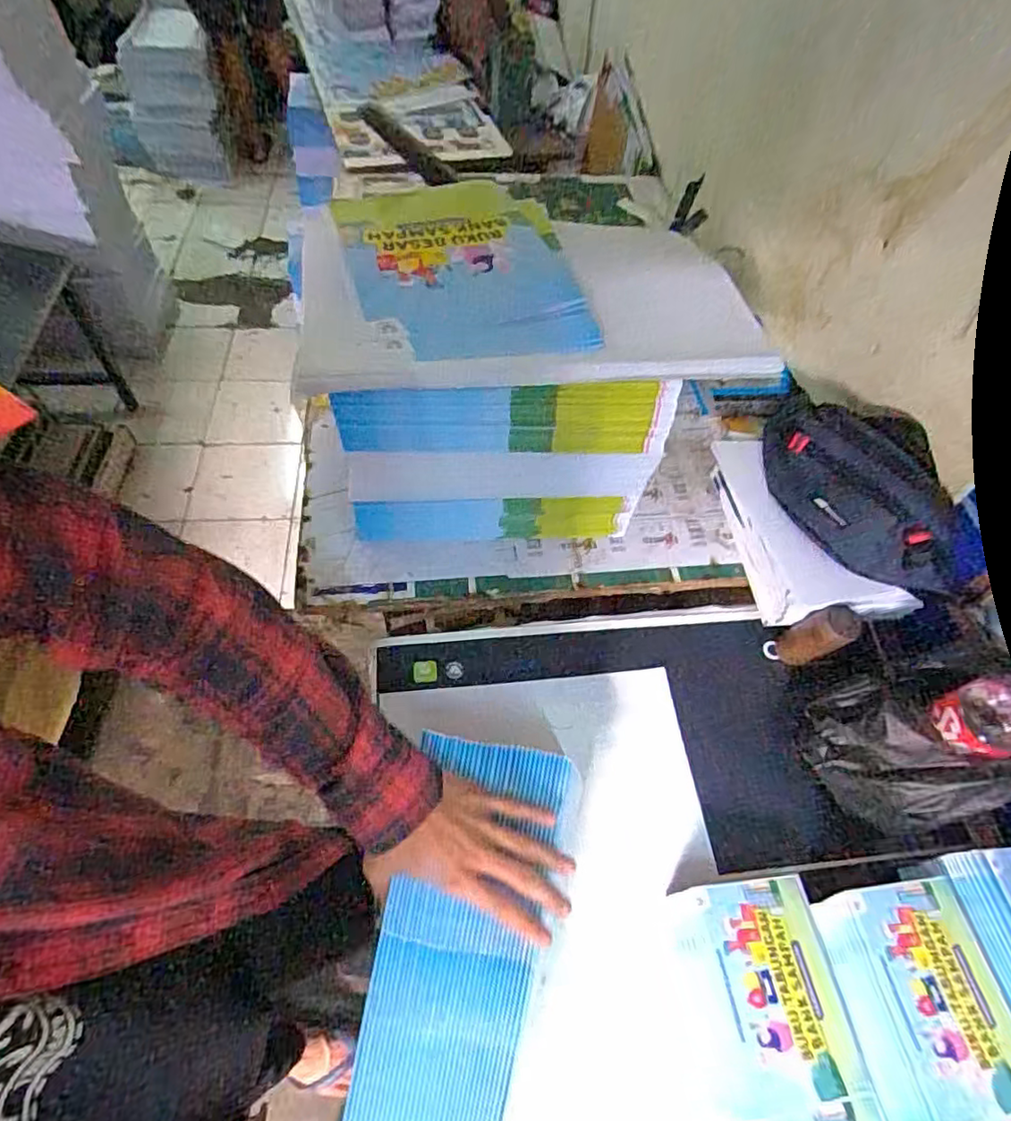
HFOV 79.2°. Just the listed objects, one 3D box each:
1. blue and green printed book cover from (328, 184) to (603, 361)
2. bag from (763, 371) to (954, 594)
[{"bbox_3d":[-0.049,-0.313,0.645,0.230,0.023,0.328,-7,57,-10],"label":"blue and green printed book cover"},{"bbox_3d":[0.383,-0.098,0.685,0.131,0.079,0.293,-6,56,-9],"label":"bag"}]

